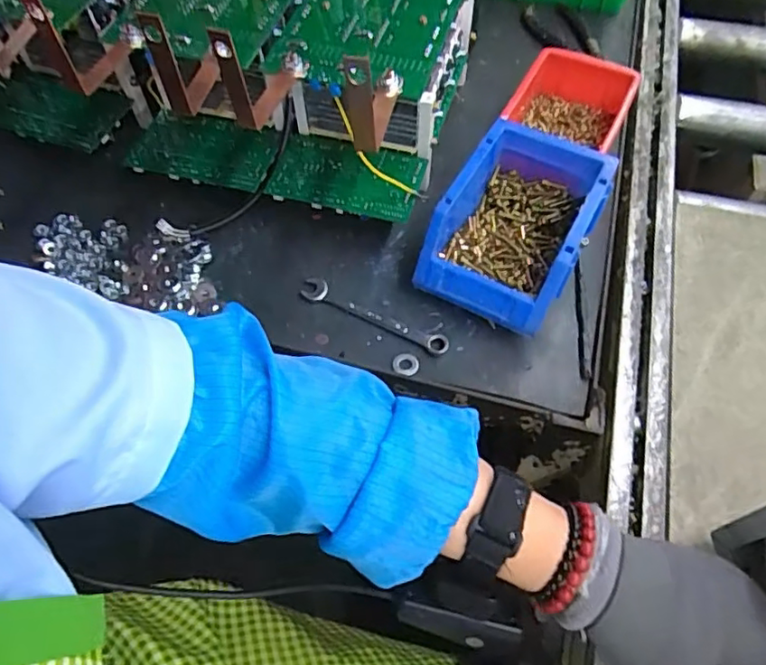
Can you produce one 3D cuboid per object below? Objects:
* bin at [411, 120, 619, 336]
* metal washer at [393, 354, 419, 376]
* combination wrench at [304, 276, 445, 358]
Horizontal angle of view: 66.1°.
[{"bbox_3d":[0.107,-0.083,0.476,0.106,0.080,0.151,26,63,15],"label":"bin"},{"bbox_3d":[0.018,0.024,0.453,0.020,0.004,0.019,0,59,1],"label":"metal washer"},{"bbox_3d":[-0.008,-0.014,0.474,0.130,0.008,0.017,25,63,15],"label":"combination wrench"}]

